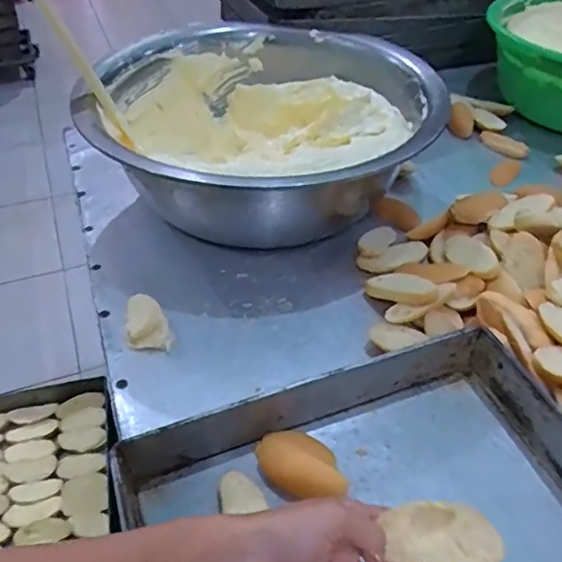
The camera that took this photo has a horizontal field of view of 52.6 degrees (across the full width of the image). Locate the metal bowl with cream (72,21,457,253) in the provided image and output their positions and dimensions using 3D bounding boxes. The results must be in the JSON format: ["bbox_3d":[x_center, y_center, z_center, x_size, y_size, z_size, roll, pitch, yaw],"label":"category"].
[{"bbox_3d":[-0.028,-0.200,0.805,0.449,0.167,0.435,-1,41,1],"label":"metal bowl with cream"}]

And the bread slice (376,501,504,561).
[{"bbox_3d":[0.105,0.169,0.377,0.074,0.006,0.040,-12,71,21],"label":"bread slice"}]

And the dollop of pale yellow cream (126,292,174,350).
[{"bbox_3d":[-0.149,0.045,0.628,0.046,0.023,0.069,-11,42,-11],"label":"dollop of pale yellow cream"}]

